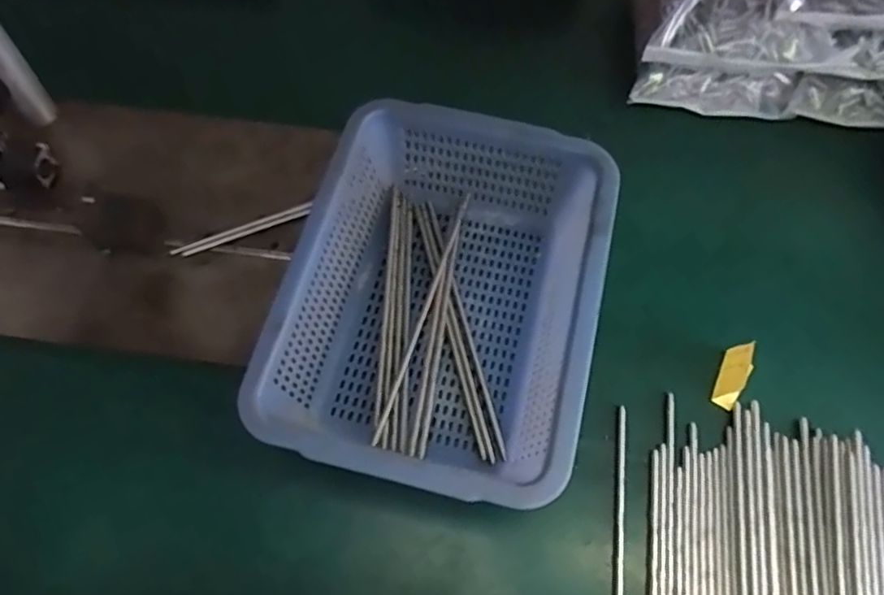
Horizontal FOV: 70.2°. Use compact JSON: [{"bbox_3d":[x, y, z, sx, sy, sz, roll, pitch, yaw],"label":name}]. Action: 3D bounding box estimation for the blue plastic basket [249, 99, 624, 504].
[{"bbox_3d":[0.003,0.002,0.512,0.231,0.091,0.301,12,67,5],"label":"blue plastic basket"}]

